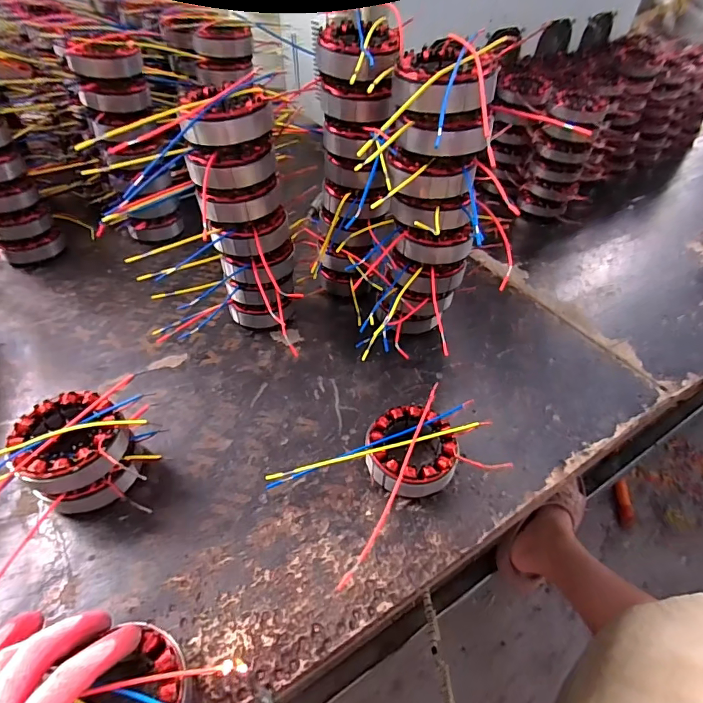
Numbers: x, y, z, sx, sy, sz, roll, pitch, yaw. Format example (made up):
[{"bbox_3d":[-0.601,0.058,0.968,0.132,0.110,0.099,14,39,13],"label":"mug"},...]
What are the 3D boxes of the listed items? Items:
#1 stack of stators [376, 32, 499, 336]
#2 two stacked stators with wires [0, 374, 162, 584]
[{"bbox_3d":[0.078,-0.127,0.462,0.109,0.308,0.108,10,46,8],"label":"stack of stators"},{"bbox_3d":[-0.276,0.116,0.369,0.217,0.078,0.105,-26,52,-24],"label":"two stacked stators with wires"}]

